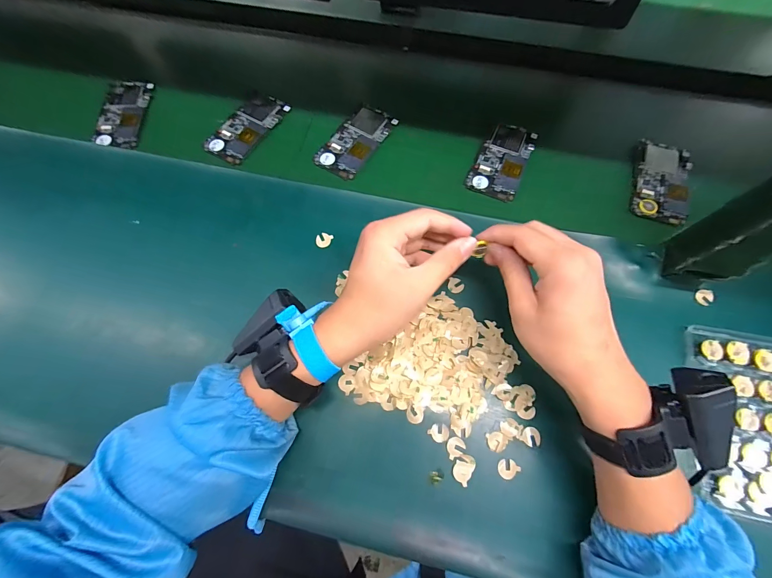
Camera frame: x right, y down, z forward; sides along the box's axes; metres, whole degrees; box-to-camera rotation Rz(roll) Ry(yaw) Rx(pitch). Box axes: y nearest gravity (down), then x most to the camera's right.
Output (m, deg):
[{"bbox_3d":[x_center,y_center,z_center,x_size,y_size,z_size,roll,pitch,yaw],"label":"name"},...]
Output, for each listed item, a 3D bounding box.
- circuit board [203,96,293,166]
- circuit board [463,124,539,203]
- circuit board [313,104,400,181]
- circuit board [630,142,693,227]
[{"bbox_3d":[-0.196,-0.231,0.468,0.064,0.010,0.122,29,70,15],"label":"circuit board"},{"bbox_3d":[0.158,-0.174,0.442,0.063,0.006,0.121,25,73,11],"label":"circuit board"},{"bbox_3d":[-0.041,-0.208,0.454,0.065,0.004,0.125,30,74,12],"label":"circuit board"},{"bbox_3d":[0.358,-0.141,0.427,0.066,0.008,0.128,18,72,9],"label":"circuit board"}]

